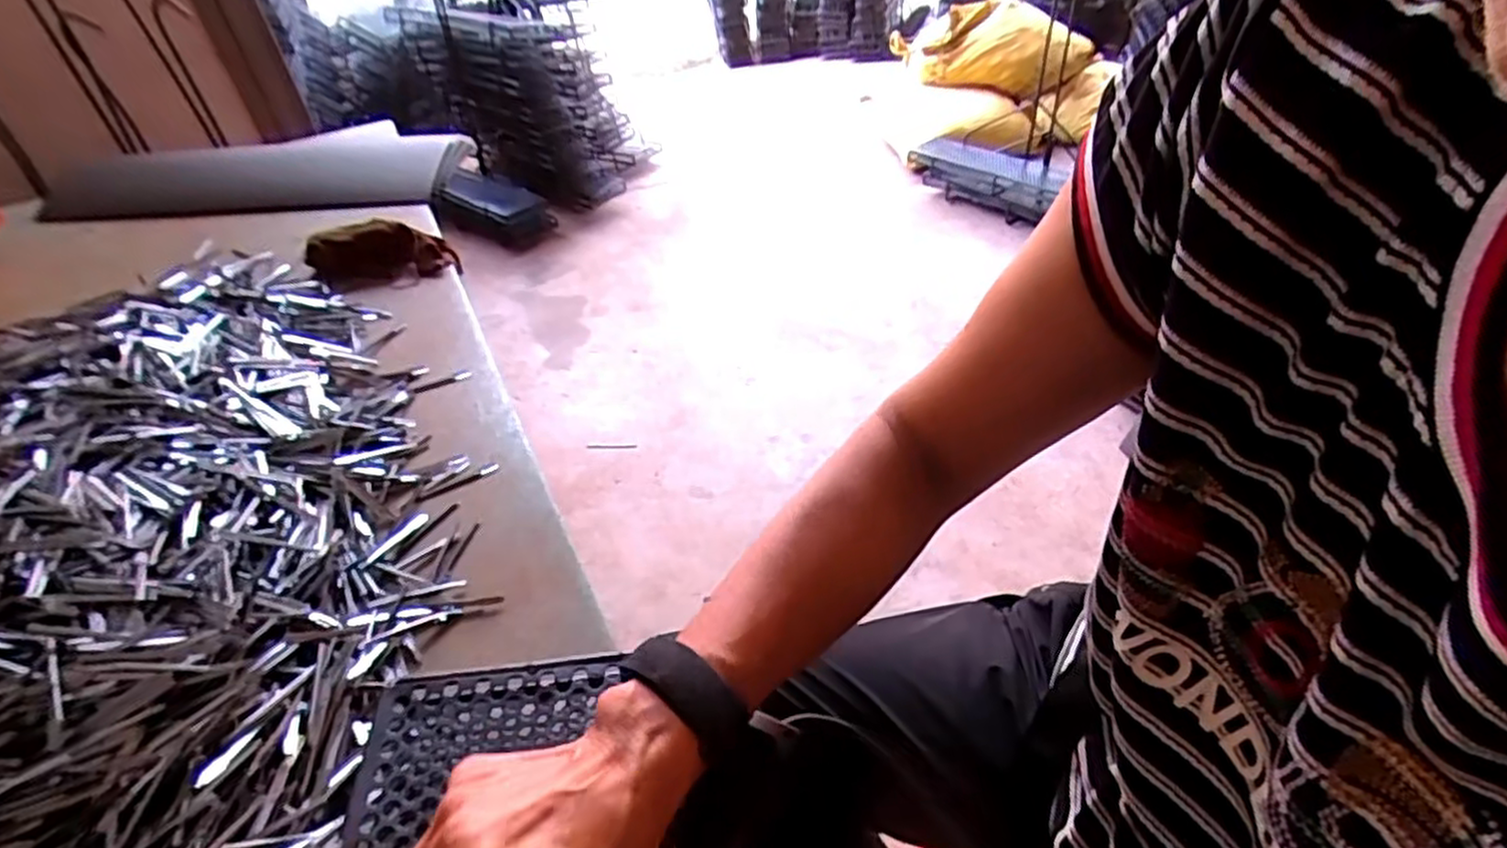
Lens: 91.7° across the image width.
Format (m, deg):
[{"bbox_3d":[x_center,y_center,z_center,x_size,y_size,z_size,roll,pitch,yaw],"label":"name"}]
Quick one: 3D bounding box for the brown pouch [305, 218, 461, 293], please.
[{"bbox_3d":[-0.450,-0.203,0.872,0.172,0.046,0.080,-12,42,-7],"label":"brown pouch"}]

